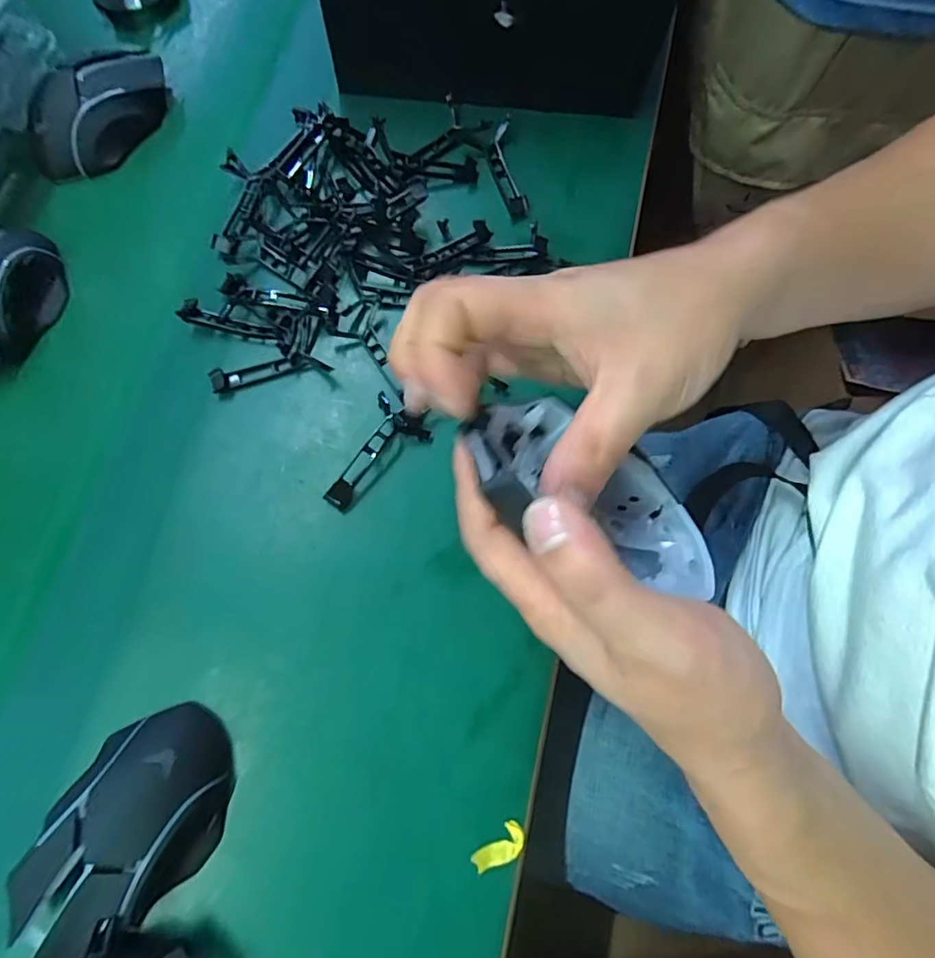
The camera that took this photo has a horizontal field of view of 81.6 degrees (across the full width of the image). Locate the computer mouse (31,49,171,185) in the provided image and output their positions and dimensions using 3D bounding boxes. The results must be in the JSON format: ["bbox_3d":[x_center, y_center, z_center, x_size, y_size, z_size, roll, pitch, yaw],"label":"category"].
[{"bbox_3d":[-0.272,-0.273,0.400,0.115,0.034,0.059,-43,78,-10],"label":"computer mouse"}]

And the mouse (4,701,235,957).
[{"bbox_3d":[-0.171,0.177,0.272,0.074,0.038,0.115,27,77,8],"label":"mouse"}]

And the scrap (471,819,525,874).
[{"bbox_3d":[0.018,0.197,0.288,0.029,0.005,0.015,-37,77,-9],"label":"scrap"}]

